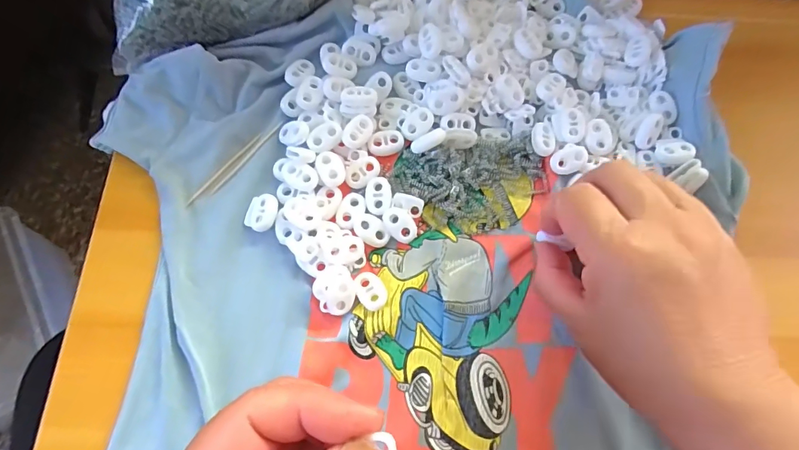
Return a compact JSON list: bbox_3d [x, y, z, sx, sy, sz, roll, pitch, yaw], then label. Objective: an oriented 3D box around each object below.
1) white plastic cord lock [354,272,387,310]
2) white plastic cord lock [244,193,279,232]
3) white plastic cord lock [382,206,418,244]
[{"bbox_3d":[-0.016,0.035,0.234,0.016,0.004,0.022,-31,76,-11],"label":"white plastic cord lock"},{"bbox_3d":[-0.079,-0.007,0.248,0.018,0.005,0.022,11,72,2],"label":"white plastic cord lock"},{"bbox_3d":[0.001,-0.001,0.247,0.022,0.004,0.017,38,75,9],"label":"white plastic cord lock"}]

